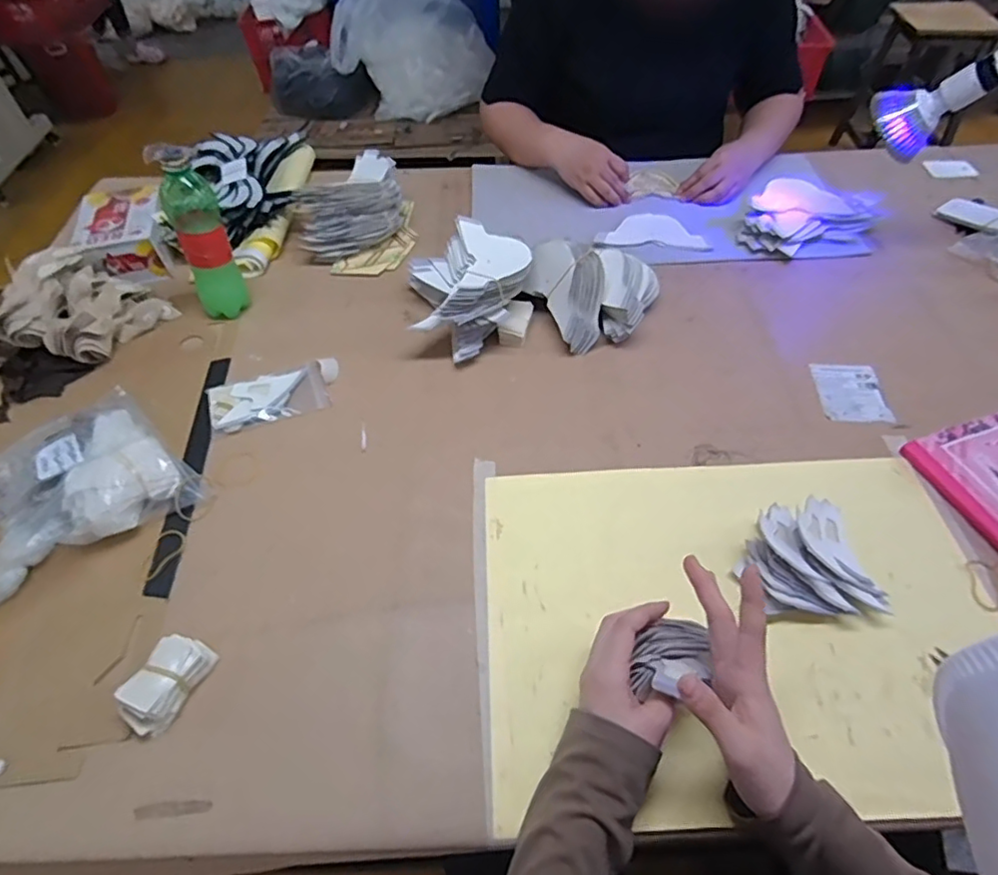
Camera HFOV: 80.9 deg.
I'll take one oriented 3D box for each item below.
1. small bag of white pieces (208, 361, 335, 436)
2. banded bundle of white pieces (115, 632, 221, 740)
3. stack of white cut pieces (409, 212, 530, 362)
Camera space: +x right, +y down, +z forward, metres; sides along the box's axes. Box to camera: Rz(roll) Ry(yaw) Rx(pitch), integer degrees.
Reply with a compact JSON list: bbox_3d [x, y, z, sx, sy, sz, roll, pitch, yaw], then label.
[{"bbox_3d":[-0.263,-0.044,0.671,0.126,0.011,0.066,-20,53,-14],"label":"small bag of white pieces"},{"bbox_3d":[-0.269,0.196,0.472,0.039,0.037,0.074,19,55,15],"label":"banded bundle of white pieces"},{"bbox_3d":[-0.037,-0.187,0.742,0.151,0.088,0.181,-2,52,-1],"label":"stack of white cut pieces"}]

